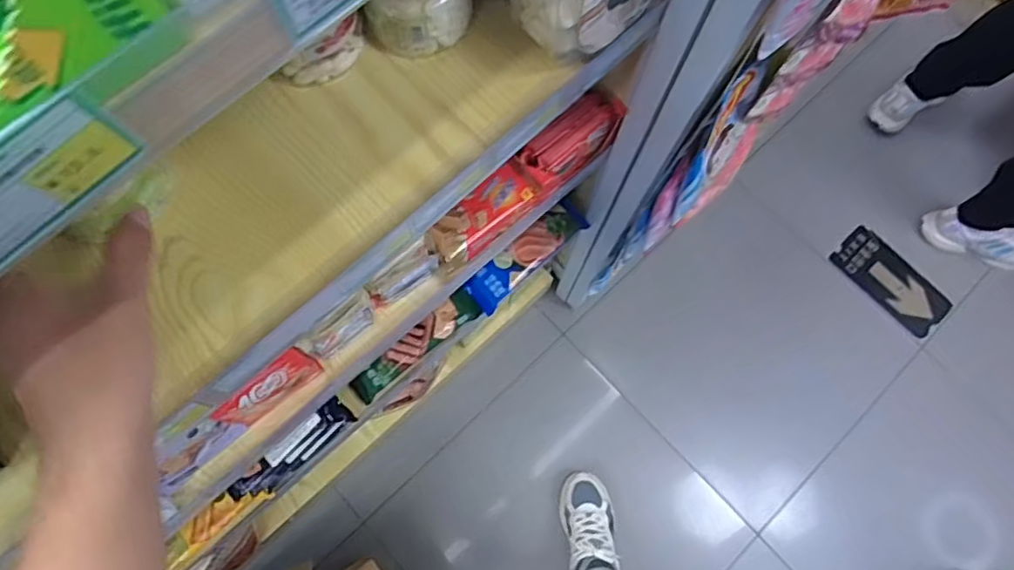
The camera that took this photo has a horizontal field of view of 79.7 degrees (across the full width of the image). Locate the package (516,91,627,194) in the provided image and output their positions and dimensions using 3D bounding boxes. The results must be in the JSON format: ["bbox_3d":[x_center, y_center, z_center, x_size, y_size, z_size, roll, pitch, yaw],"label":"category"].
[{"bbox_3d":[0.073,-0.162,0.702,0.136,0.049,0.066,-43,80,-12],"label":"package"}]

